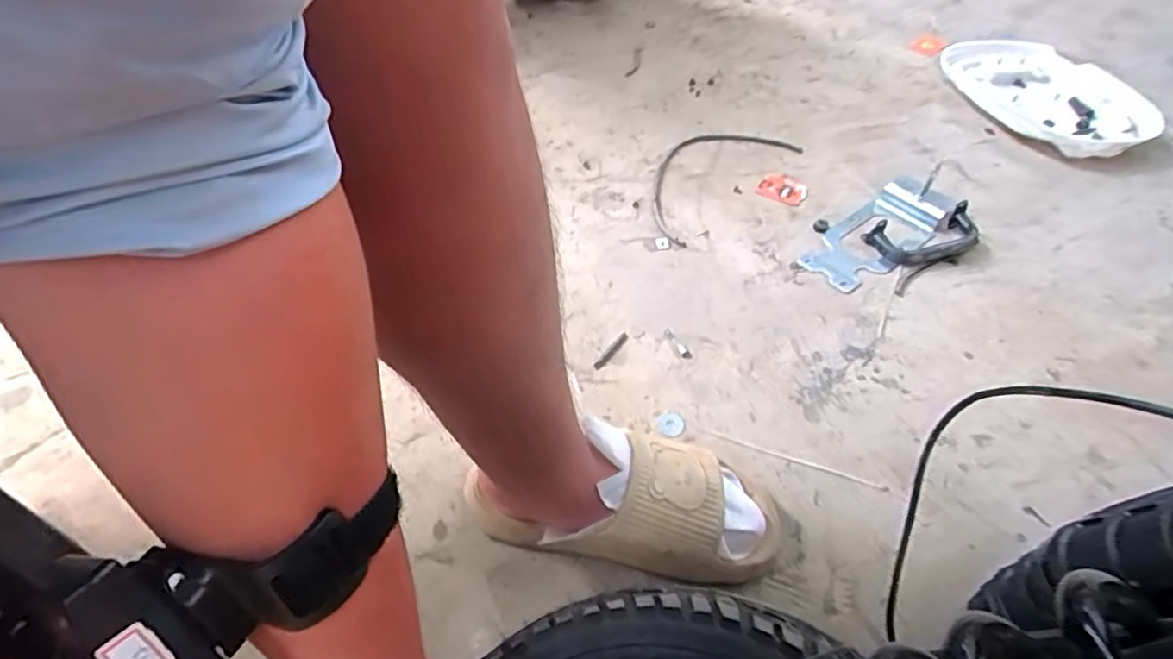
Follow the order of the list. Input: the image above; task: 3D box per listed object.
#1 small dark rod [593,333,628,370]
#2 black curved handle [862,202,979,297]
[{"bbox_3d":[0.029,0.027,0.751,0.011,0.006,0.066,30,53,22],"label":"small dark rod"},{"bbox_3d":[0.460,-0.124,0.880,0.189,0.038,0.103,-26,54,-25],"label":"black curved handle"}]

